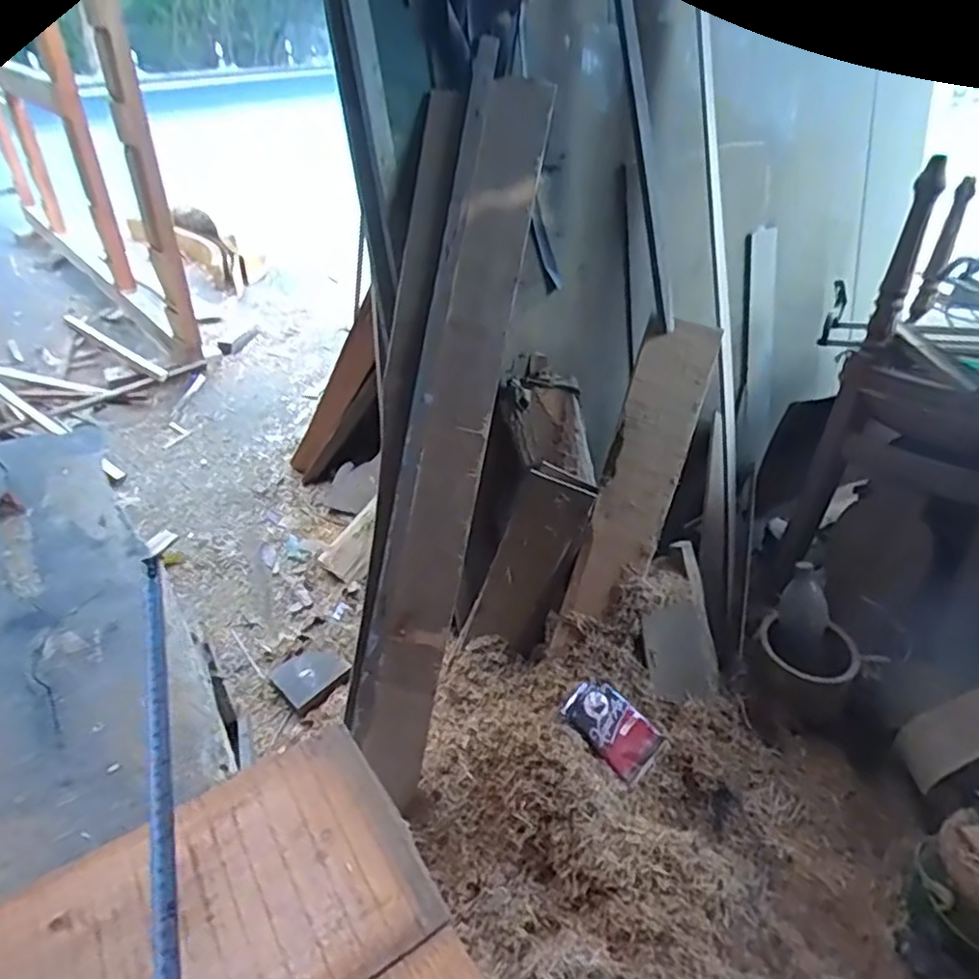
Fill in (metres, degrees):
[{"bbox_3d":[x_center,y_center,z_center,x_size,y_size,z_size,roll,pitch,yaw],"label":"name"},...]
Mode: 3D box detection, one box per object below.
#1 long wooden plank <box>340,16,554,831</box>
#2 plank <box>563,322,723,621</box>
[{"bbox_3d":[-0.082,-0.076,1.038,0.151,1.109,0.040,11,4,-9],"label":"long wooden plank"},{"bbox_3d":[0.267,-0.031,1.157,0.128,0.532,0.018,19,1,-5],"label":"plank"}]

